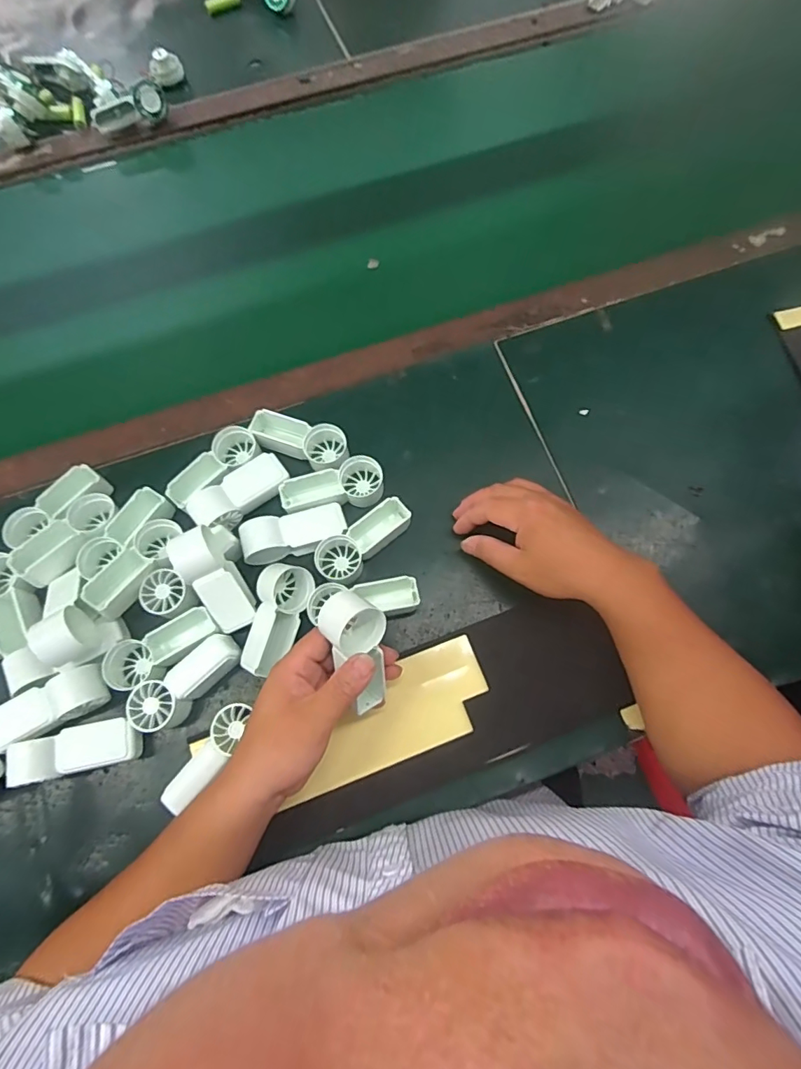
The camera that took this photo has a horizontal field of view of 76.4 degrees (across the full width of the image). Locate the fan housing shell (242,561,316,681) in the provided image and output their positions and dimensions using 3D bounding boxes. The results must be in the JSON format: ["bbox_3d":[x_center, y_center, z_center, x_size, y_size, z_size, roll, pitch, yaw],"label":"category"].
[{"bbox_3d":[-0.104,0.071,0.432,0.045,0.027,0.096,12,60,5],"label":"fan housing shell"}]

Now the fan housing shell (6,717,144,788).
[{"bbox_3d":[-0.254,0.171,0.405,0.088,0.043,0.033,-12,73,-3],"label":"fan housing shell"}]

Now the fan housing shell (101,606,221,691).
[{"bbox_3d":[-0.200,0.099,0.432,0.098,0.031,0.043,-26,74,-7],"label":"fan housing shell"}]

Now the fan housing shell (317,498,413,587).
[{"bbox_3d":[-0.035,0.003,0.459,0.043,0.033,0.092,39,77,12],"label":"fan housing shell"}]

